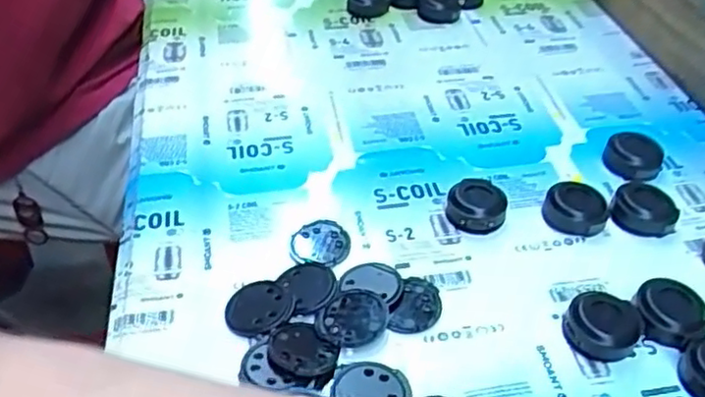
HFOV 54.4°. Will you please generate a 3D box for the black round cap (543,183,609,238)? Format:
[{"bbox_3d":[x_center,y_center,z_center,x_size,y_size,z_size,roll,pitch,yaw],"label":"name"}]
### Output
[{"bbox_3d":[0.111,0.006,0.342,0.029,0.015,0.024,31,51,31],"label":"black round cap"}]

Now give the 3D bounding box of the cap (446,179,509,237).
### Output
[{"bbox_3d":[0.063,0.004,0.347,0.028,0.016,0.027,-1,42,1],"label":"cap"}]

